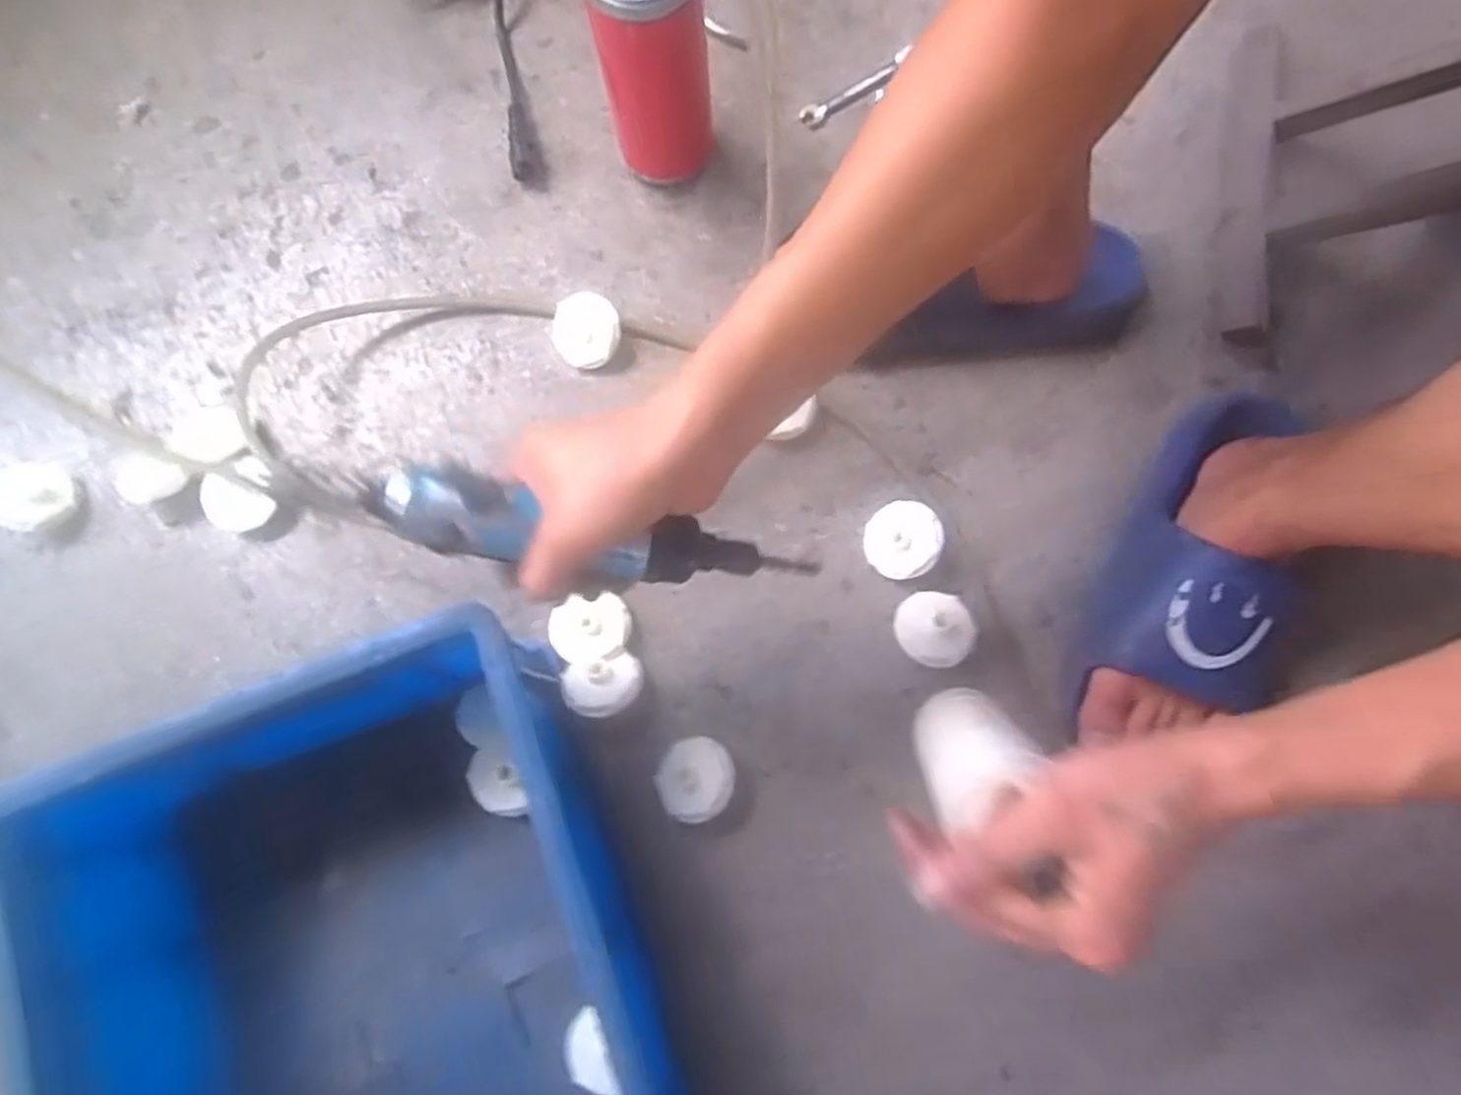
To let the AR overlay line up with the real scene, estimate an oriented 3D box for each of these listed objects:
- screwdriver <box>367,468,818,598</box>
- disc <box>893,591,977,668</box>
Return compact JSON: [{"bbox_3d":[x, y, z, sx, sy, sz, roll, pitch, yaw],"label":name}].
[{"bbox_3d":[-0.065,-0.001,0.397,0.217,0.029,0.044,9,77,-15],"label":"screwdriver"},{"bbox_3d":[0.141,0.055,0.547,0.053,0.012,0.055,-1,59,1],"label":"disc"}]

